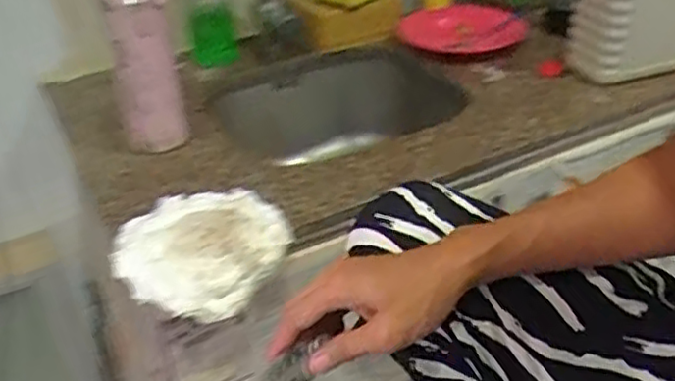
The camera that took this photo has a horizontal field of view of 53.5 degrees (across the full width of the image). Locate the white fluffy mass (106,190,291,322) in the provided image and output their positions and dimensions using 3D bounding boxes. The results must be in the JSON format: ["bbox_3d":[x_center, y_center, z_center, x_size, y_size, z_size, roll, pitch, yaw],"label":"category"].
[{"bbox_3d":[-0.152,0.056,0.746,0.159,0.038,0.192,32,44,18],"label":"white fluffy mass"}]

